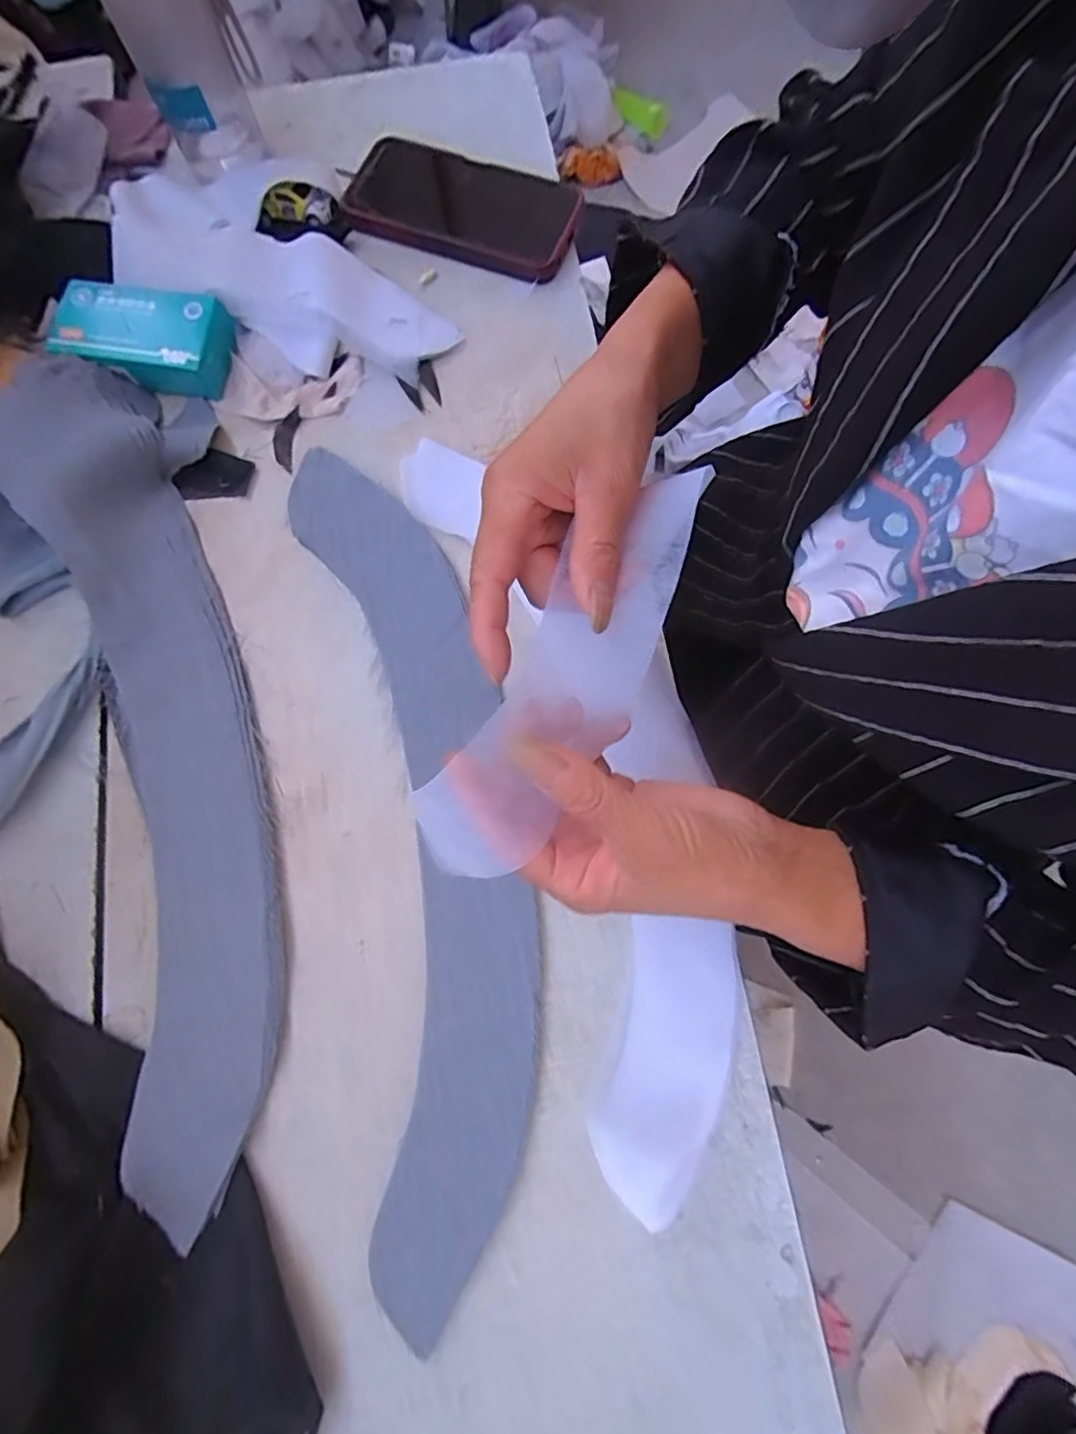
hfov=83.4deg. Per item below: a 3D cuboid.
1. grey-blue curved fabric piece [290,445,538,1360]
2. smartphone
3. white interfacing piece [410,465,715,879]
[{"bbox_3d":[-0.065,0.054,0.336,0.098,0.010,0.462,-11,76,-3],"label":"grey-blue curved fabric piece"},{"bbox_3d":[-0.055,-0.374,0.439,0.169,0.013,0.087,20,78,7],"label":"smartphone"},{"bbox_3d":[0.017,-0.024,0.248,0.052,0.031,0.190,31,74,7],"label":"white interfacing piece"}]

